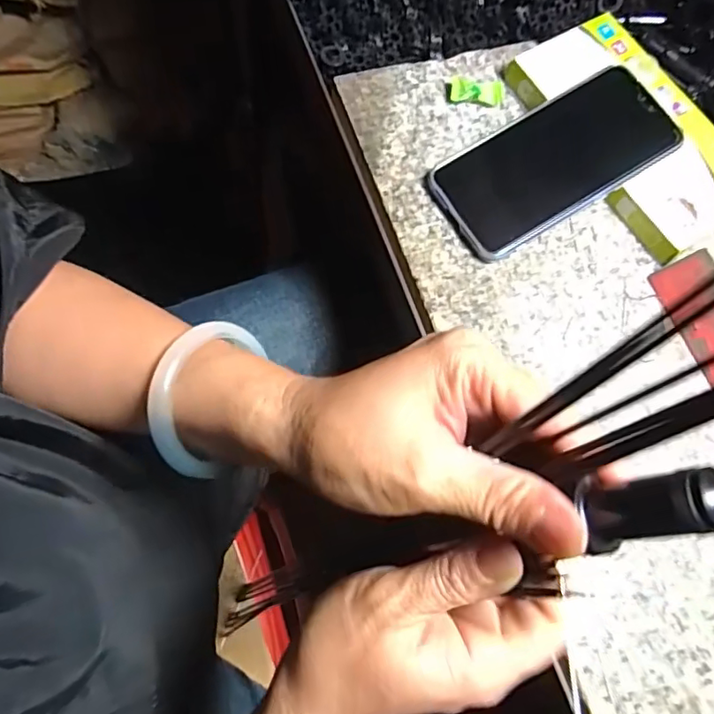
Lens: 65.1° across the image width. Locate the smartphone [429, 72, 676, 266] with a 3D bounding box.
[{"bbox_3d":[0.129,-0.128,0.366,0.157,0.015,0.076,-28,77,-14],"label":"smartphone"}]

